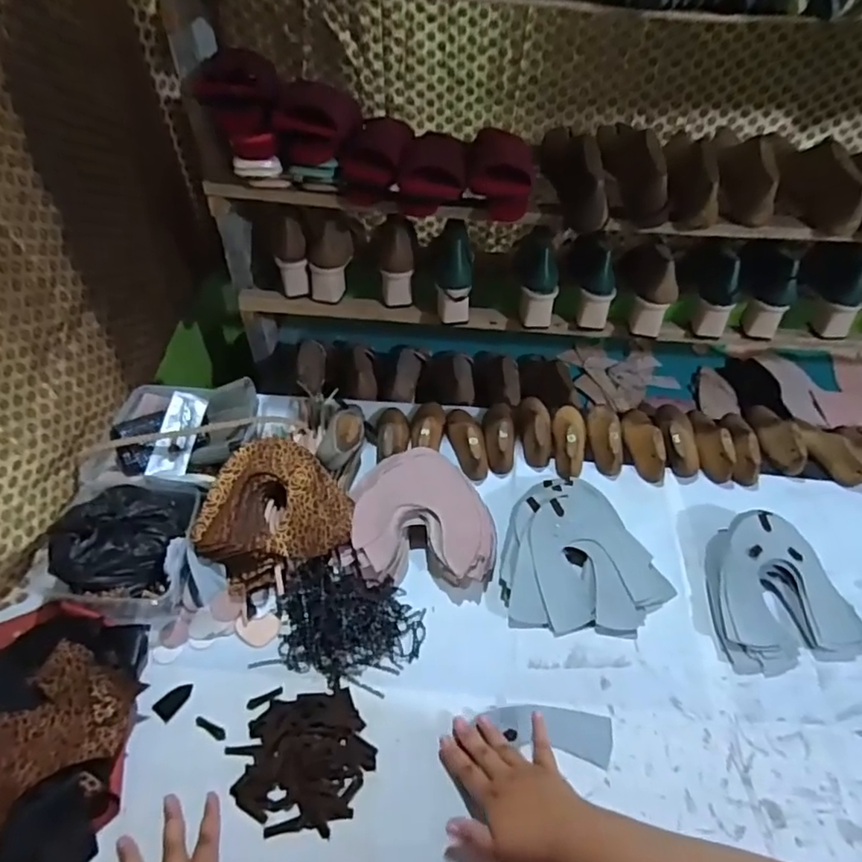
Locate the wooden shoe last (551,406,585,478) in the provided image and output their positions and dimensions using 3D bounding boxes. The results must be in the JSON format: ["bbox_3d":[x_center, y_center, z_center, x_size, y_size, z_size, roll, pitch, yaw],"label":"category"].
[{"bbox_3d":[0.215,0.004,0.921,0.049,0.051,0.147,5,47,3],"label":"wooden shoe last"}]

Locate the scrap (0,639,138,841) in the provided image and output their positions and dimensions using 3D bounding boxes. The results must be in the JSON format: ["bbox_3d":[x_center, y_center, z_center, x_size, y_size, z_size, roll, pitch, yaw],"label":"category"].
[{"bbox_3d":[-0.402,0.325,0.611,0.153,0.043,0.190,31,53,24],"label":"scrap"}]

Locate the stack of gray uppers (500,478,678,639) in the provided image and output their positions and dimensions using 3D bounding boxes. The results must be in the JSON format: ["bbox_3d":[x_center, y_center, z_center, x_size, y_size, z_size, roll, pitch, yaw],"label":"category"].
[{"bbox_3d":[0.200,0.156,0.787,0.216,0.042,0.217,1,47,-1],"label":"stack of gray uppers"}]

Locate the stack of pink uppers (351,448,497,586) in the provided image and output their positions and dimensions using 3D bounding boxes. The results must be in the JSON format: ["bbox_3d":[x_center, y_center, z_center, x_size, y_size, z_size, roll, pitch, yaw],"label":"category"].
[{"bbox_3d":[-0.009,0.115,0.805,0.183,0.061,0.187,-1,47,-3],"label":"stack of pink uppers"}]

